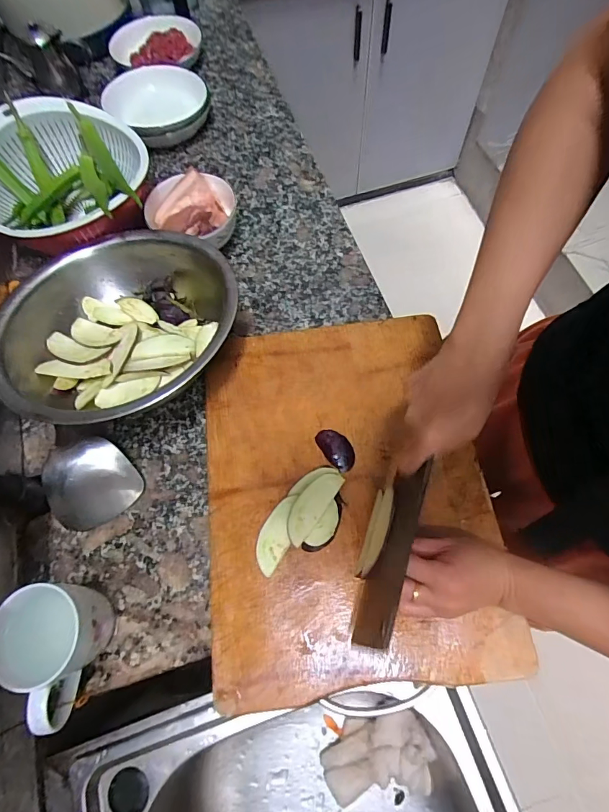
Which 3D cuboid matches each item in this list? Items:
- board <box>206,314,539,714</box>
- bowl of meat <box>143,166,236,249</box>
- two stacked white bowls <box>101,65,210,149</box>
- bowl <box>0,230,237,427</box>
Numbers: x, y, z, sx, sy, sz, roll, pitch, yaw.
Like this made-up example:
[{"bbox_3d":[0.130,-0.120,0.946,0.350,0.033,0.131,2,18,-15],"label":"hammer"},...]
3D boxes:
[{"bbox_3d":[0.042,0.077,0.439,0.288,0.018,0.382,-6,66,0],"label":"board"},{"bbox_3d":[-0.154,-0.277,0.590,0.123,0.078,0.110,16,68,10],"label":"bowl of meat"},{"bbox_3d":[-0.252,-0.511,0.708,0.169,0.063,0.157,-1,66,3],"label":"two stacked white bowls"},{"bbox_3d":[-0.212,-0.091,0.499,0.262,0.109,0.266,-1,66,3],"label":"bowl"}]

